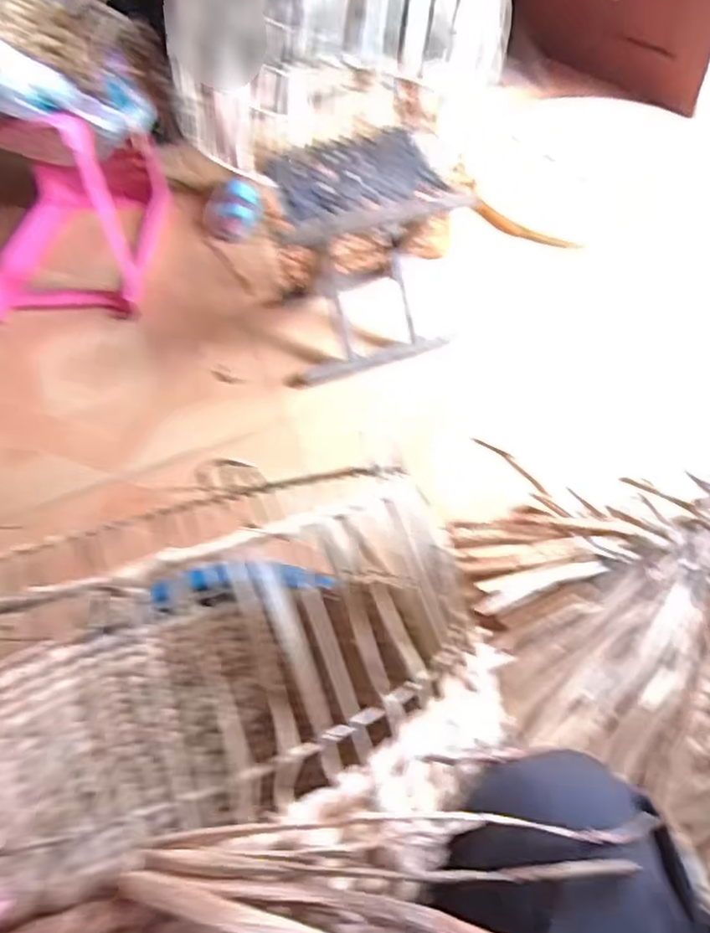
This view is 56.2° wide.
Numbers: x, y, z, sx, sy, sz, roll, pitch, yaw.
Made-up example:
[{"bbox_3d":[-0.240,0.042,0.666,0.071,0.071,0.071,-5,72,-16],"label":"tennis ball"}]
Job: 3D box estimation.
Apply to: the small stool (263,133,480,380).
[{"bbox_3d":[0.018,-0.365,1.191,0.312,0.308,0.235,-13,55,-4],"label":"small stool"}]

